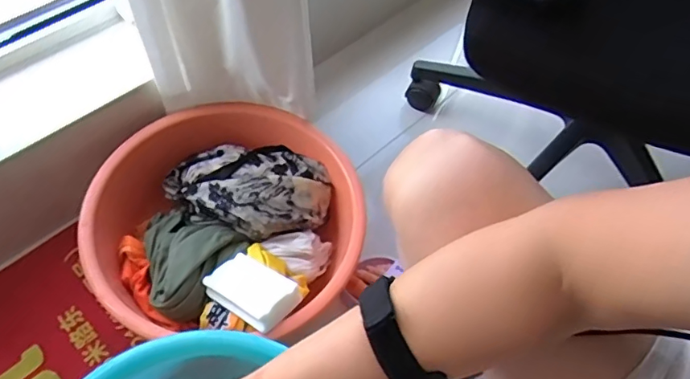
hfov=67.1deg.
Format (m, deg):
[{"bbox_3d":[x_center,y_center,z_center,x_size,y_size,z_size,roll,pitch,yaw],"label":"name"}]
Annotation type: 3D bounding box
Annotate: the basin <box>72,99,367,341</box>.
[{"bbox_3d":[-0.157,0.041,0.726,0.343,0.119,0.329,2,59,-3],"label":"basin"}]

